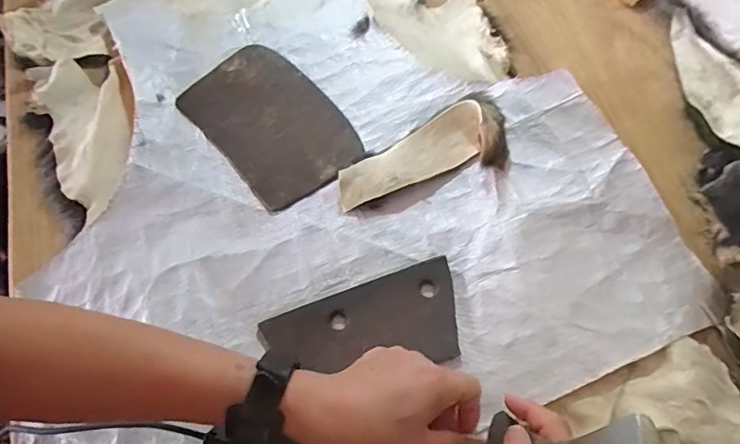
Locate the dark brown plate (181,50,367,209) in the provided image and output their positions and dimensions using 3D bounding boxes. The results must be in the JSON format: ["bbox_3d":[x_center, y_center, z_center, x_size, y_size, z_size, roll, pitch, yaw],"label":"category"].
[{"bbox_3d":[-0.106,-0.109,0.576,0.130,0.009,0.206,-39,67,-14],"label":"dark brown plate"}]

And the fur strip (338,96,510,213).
[{"bbox_3d":[0.045,-0.071,0.517,0.167,0.050,0.080,-18,63,-7],"label":"fur strip"}]

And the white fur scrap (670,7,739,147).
[{"bbox_3d":[0.364,-0.157,0.560,0.063,0.015,0.200,-17,49,13],"label":"white fur scrap"}]

